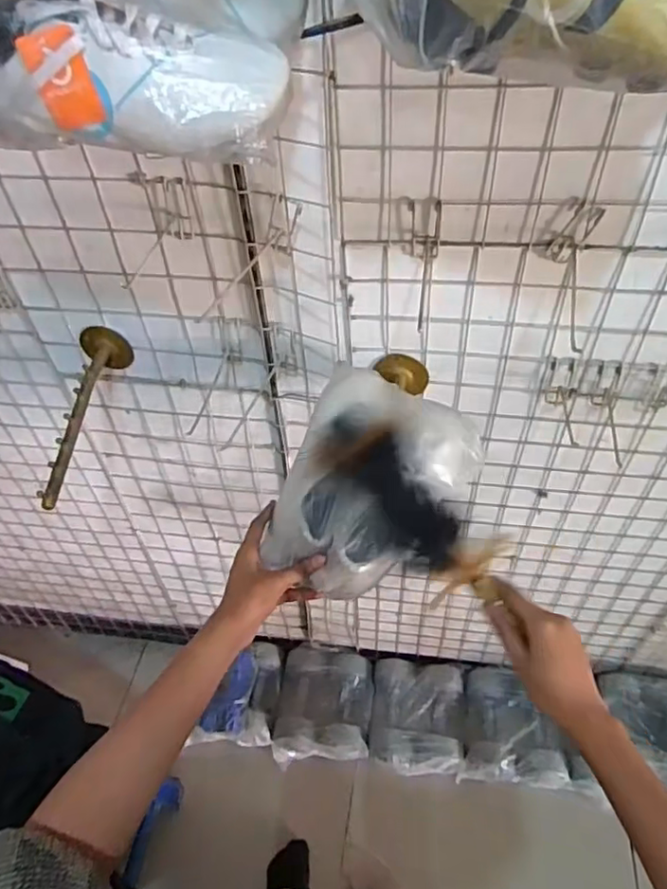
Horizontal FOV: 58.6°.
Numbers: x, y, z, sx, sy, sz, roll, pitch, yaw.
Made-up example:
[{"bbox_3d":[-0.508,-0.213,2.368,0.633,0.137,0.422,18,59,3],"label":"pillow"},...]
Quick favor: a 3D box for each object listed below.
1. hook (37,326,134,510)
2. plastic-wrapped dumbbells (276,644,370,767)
[{"bbox_3d":[-0.321,-0.044,0.769,0.063,0.068,0.256,-1,49,2],"label":"hook"},{"bbox_3d":[-0.020,0.613,1.408,0.214,0.072,0.246,4,49,7],"label":"plastic-wrapped dumbbells"}]

